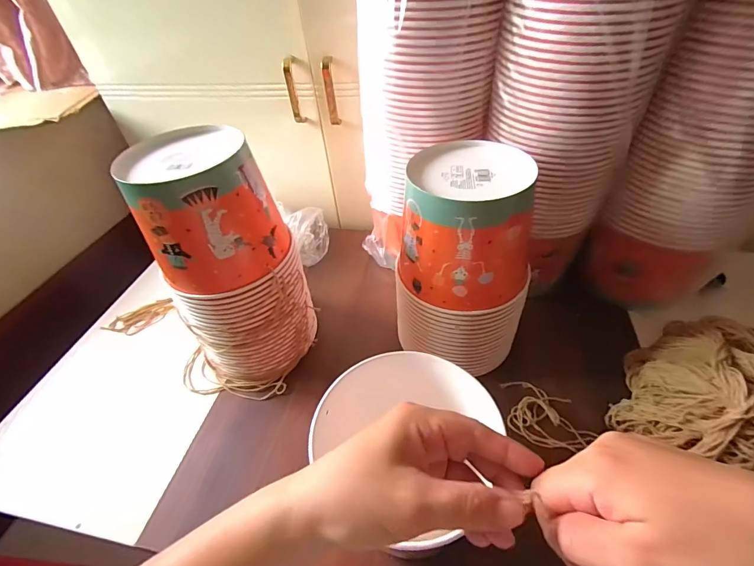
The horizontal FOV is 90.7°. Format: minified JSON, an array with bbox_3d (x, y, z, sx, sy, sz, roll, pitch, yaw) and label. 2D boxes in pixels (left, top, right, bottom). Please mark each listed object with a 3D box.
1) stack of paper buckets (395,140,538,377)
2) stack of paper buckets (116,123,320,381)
[{"bbox_3d":[0.105,-0.013,0.459,0.149,0.259,0.128,12,47,18],"label":"stack of paper buckets"},{"bbox_3d":[-0.173,-0.013,0.470,0.144,0.293,0.144,-20,45,-14],"label":"stack of paper buckets"}]

